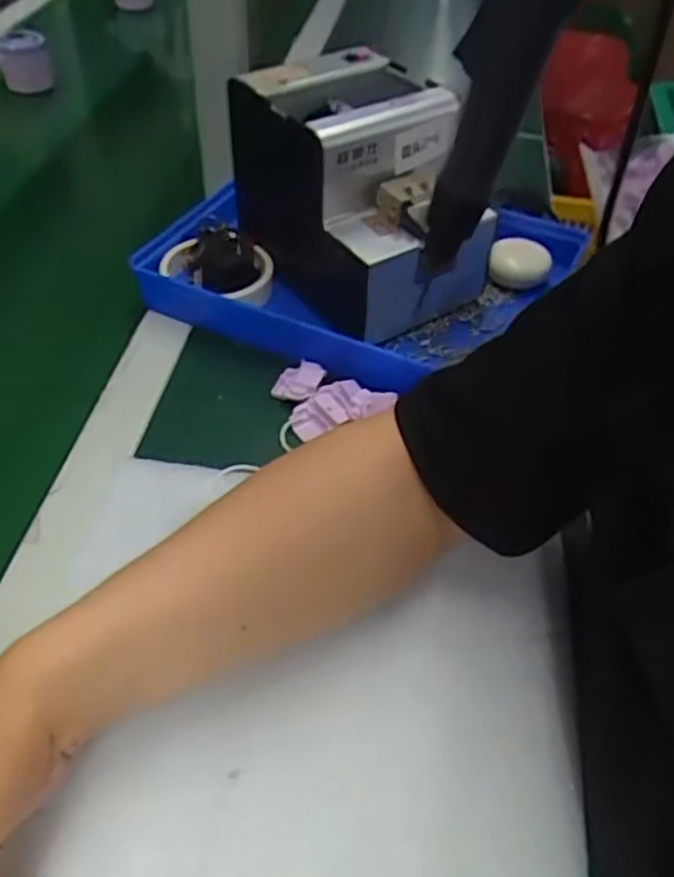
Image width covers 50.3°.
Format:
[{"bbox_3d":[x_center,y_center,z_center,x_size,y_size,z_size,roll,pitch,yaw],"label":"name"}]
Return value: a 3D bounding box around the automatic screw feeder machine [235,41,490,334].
[{"bbox_3d":[0.018,-0.183,0.554,0.125,0.163,0.182,-24,51,-24],"label":"automatic screw feeder machine"}]

